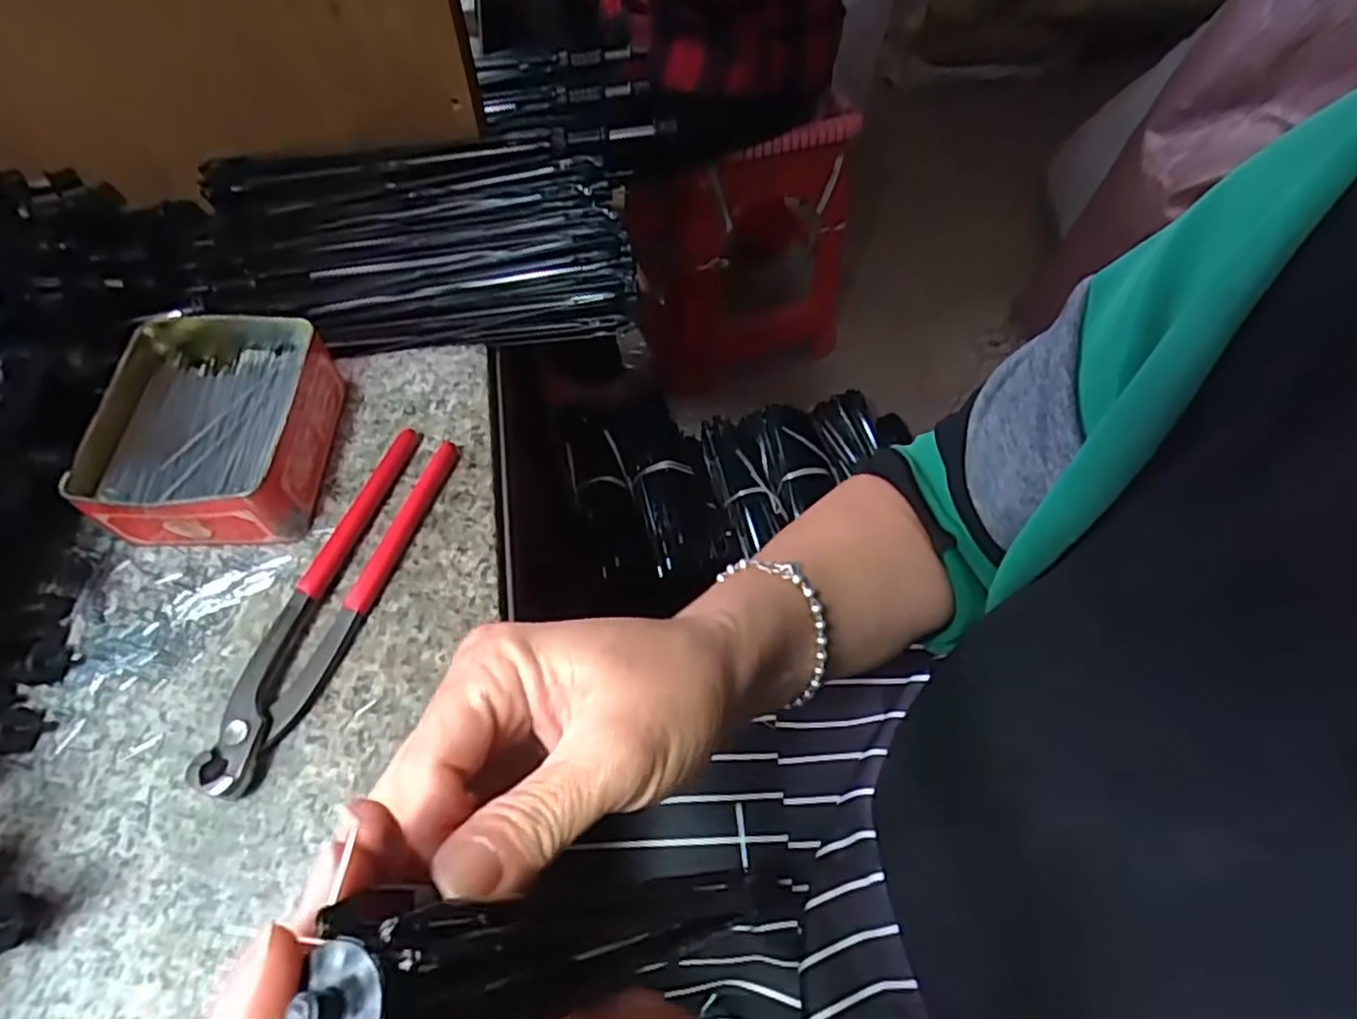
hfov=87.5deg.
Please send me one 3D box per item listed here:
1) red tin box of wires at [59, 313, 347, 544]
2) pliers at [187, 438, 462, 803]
[{"bbox_3d":[-0.244,-0.046,0.375,0.101,0.040,0.123,-3,58,-3],"label":"red tin box of wires"},{"bbox_3d":[-0.174,0.040,0.352,0.041,0.014,0.195,16,60,9],"label":"pliers"}]

